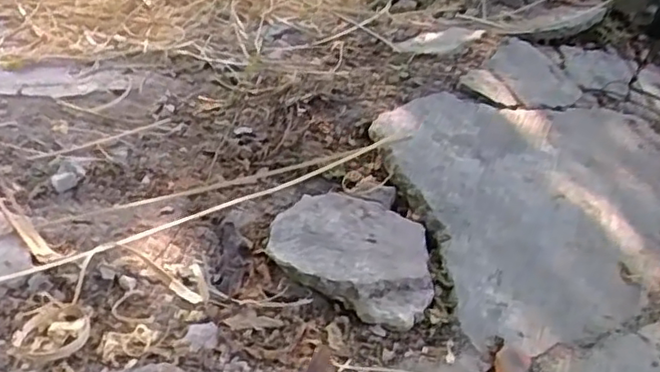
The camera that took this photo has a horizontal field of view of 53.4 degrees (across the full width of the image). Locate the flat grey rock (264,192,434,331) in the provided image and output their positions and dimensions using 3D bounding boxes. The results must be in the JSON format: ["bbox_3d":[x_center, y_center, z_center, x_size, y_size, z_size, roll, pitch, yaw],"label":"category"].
[{"bbox_3d":[0.034,0.076,0.822,0.213,0.036,0.192,18,37,22],"label":"flat grey rock"}]

